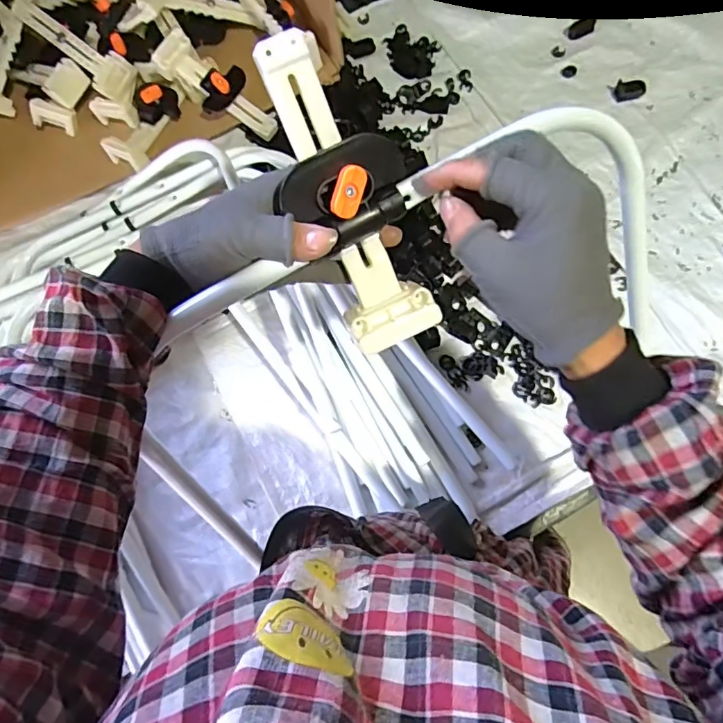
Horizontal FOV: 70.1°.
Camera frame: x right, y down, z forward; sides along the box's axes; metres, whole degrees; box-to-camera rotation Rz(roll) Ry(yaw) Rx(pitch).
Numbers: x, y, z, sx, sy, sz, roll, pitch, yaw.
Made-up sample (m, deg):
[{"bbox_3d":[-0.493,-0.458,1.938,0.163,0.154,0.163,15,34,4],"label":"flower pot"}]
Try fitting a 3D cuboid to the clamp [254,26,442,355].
[{"bbox_3d":[-0.007,-0.100,0.324,0.072,0.045,0.195,-29,111,-8],"label":"clamp"}]

